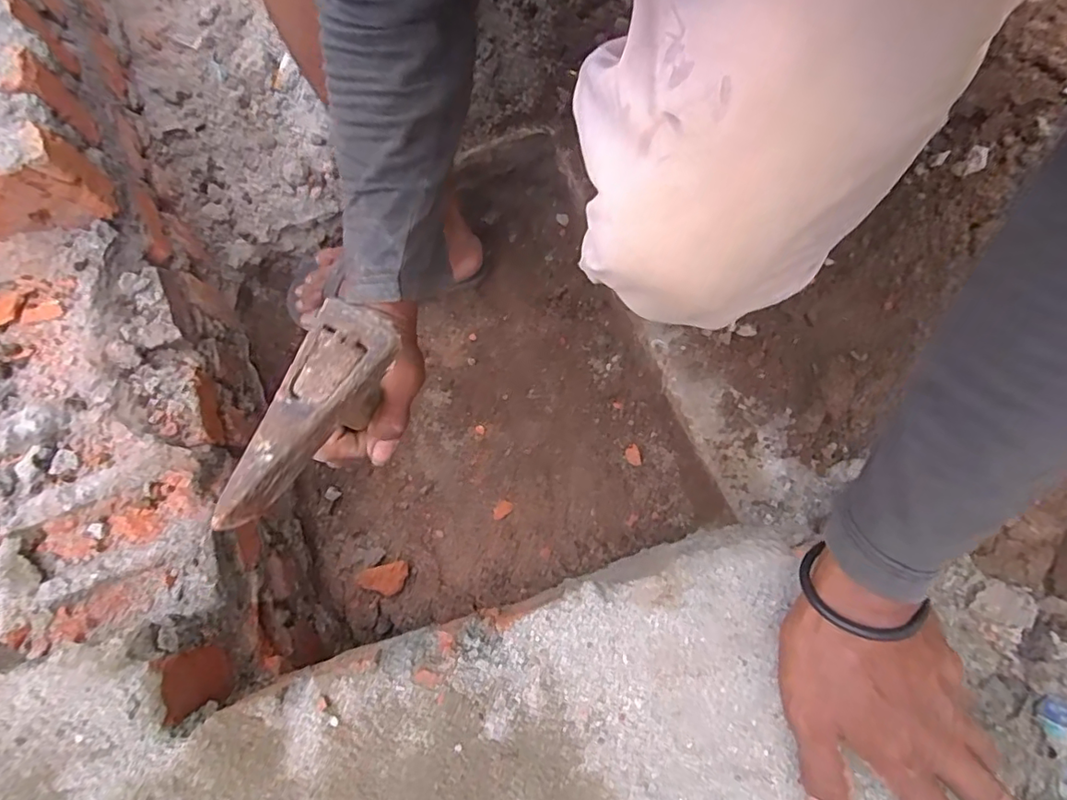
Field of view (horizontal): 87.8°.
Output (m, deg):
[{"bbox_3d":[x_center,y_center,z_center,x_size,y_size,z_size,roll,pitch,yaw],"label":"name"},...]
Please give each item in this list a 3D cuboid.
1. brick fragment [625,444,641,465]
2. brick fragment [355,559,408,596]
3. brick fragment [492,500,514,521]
[{"bbox_3d":[0.115,0.064,0.647,0.017,0.004,0.025,-7,76,0],"label":"brick fragment"},{"bbox_3d":[-0.157,0.191,0.585,0.051,0.016,0.032,-16,76,-2],"label":"brick fragment"},{"bbox_3d":[-0.036,0.125,0.632,0.025,0.004,0.015,-38,78,-8],"label":"brick fragment"}]

